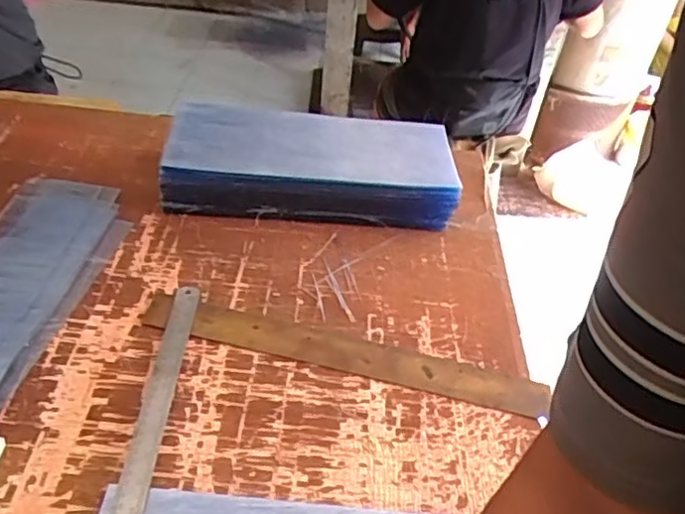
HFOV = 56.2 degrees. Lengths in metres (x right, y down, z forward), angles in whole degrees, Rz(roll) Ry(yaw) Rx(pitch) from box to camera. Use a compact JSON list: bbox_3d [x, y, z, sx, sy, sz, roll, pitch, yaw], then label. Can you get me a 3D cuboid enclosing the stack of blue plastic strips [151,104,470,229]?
[{"bbox_3d":[-0.042,-0.127,0.873,0.372,0.089,0.171,5,40,-3],"label":"stack of blue plastic strips"}]

